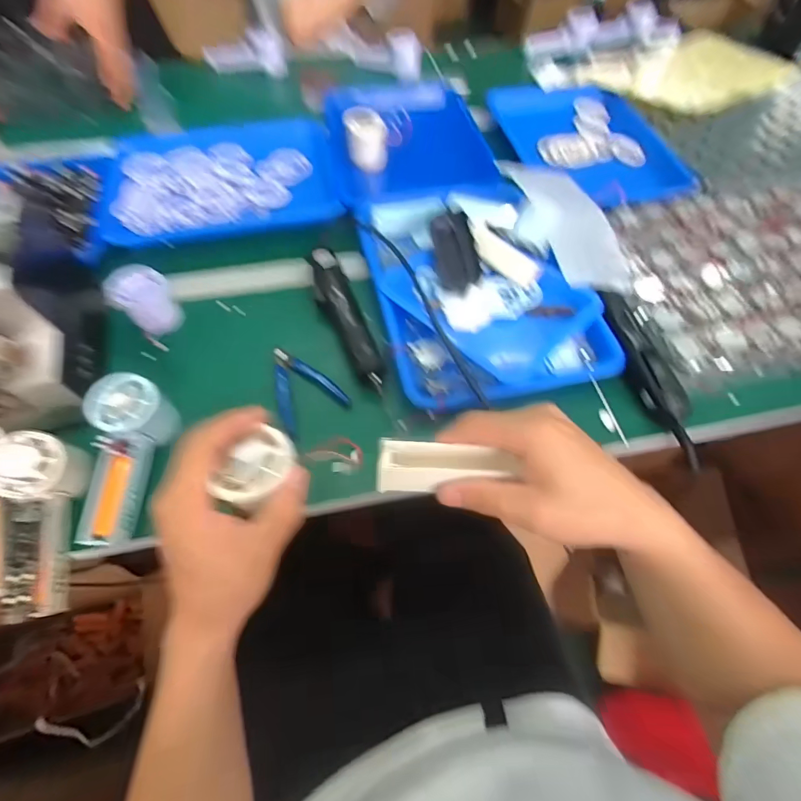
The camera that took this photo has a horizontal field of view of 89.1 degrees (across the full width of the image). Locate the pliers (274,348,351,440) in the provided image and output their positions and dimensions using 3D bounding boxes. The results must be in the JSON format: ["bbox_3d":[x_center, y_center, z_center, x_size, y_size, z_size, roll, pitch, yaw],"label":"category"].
[{"bbox_3d":[-0.115,-0.016,0.460,0.072,0.018,0.102,-31,66,-18],"label":"pliers"}]

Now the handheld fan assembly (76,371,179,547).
[{"bbox_3d":[-0.260,0.054,0.389,0.062,0.053,0.154,2,78,-1],"label":"handheld fan assembly"}]

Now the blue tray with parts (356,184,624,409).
[{"bbox_3d":[0.092,-0.154,0.506,0.251,0.054,0.329,-14,62,-9],"label":"blue tray with parts"}]

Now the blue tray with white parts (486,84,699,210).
[{"bbox_3d":[0.335,-0.451,0.694,0.220,0.034,0.382,-12,62,-8],"label":"blue tray with white parts"}]

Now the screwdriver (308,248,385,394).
[{"bbox_3d":[-0.066,-0.101,0.481,0.045,0.029,0.199,-18,63,-12],"label":"screwdriver"}]

